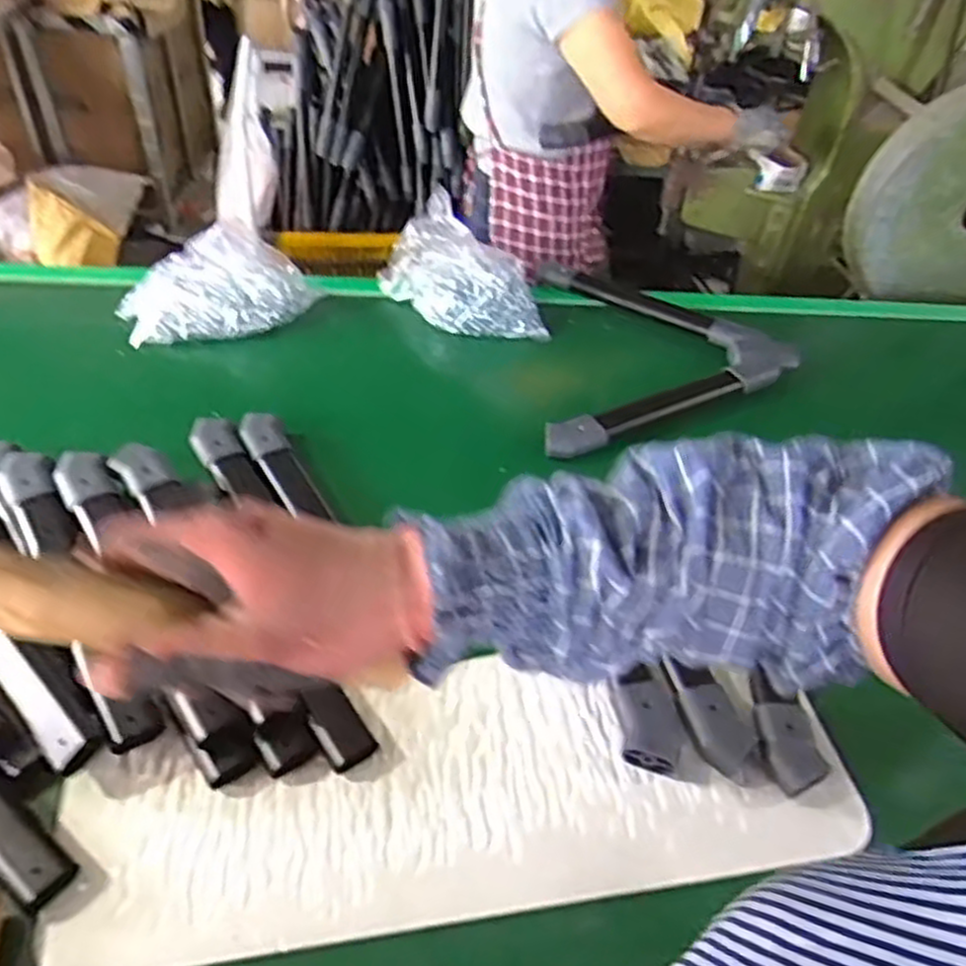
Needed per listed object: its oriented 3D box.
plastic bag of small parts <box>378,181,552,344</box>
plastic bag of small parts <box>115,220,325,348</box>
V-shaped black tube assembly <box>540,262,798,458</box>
[{"bbox_3d":[-0.028,-0.330,1.211,0.155,0.126,0.256,-27,53,-30],"label":"plastic bag of small parts"},{"bbox_3d":[-0.405,-0.299,1.160,0.283,0.144,0.166,1,44,-6],"label":"plastic bag of small parts"},{"bbox_3d":[0.285,-0.200,1.169,0.379,0.035,0.461,5,44,-2],"label":"V-shaped black tube assembly"}]

